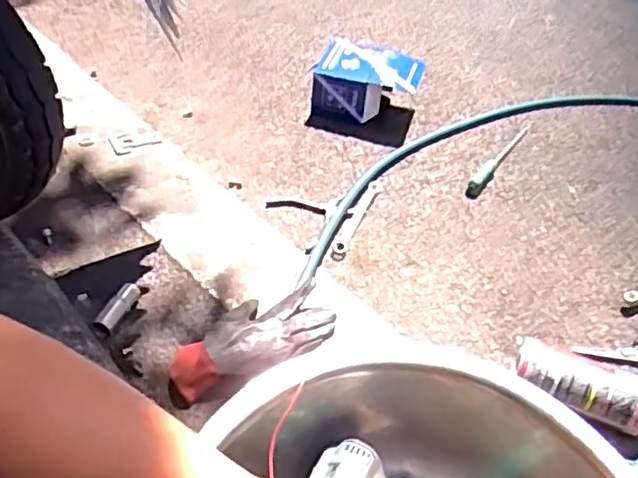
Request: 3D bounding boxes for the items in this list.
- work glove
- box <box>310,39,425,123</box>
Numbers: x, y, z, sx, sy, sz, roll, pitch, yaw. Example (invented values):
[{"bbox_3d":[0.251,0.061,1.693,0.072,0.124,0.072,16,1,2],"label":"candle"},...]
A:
[{"bbox_3d":[-0.084,0.121,0.790,0.221,0.039,0.102,-25,51,-31],"label":"work glove"},{"bbox_3d":[0.091,-0.291,1.242,0.193,0.103,0.131,12,42,5],"label":"box"}]

